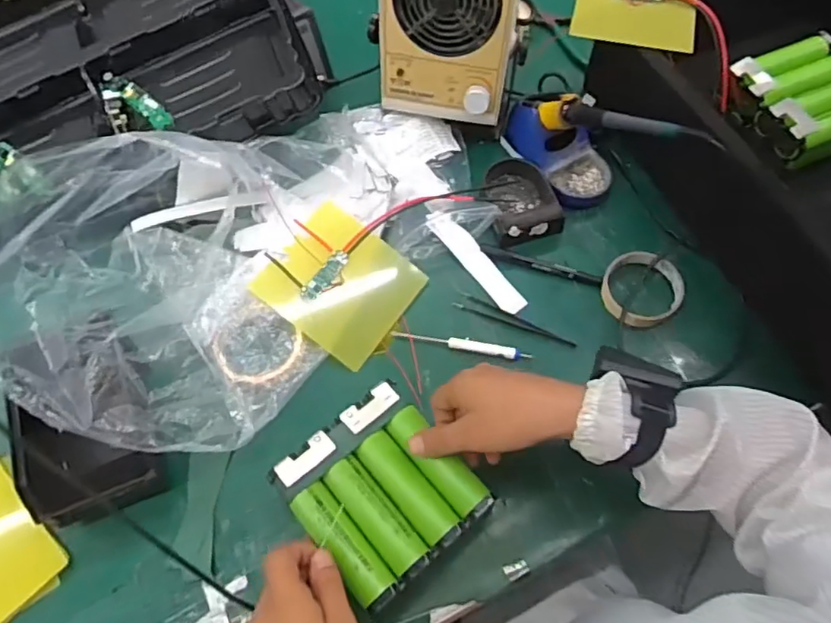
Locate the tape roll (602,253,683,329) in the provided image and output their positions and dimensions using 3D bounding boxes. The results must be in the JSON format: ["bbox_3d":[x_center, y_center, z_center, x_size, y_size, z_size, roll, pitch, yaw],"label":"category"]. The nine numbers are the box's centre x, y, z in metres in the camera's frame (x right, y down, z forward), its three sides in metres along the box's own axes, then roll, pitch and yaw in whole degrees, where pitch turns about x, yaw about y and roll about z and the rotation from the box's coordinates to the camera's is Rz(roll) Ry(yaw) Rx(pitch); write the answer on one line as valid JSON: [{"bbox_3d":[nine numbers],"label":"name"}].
[{"bbox_3d":[0.245,-0.025,0.640,0.084,0.017,0.084,-2,64,0],"label":"tape roll"}]

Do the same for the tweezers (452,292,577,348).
[{"bbox_3d":[0.106,0.010,0.633,0.134,0.008,0.021,20,66,10],"label":"tweezers"}]

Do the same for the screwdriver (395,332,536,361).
[{"bbox_3d":[0.048,0.034,0.619,0.145,0.015,0.014,11,65,6],"label":"screwdriver"}]

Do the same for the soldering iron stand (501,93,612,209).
[{"bbox_3d":[0.172,-0.202,0.688,0.081,0.079,0.152,-29,67,-13],"label":"soldering iron stand"}]

